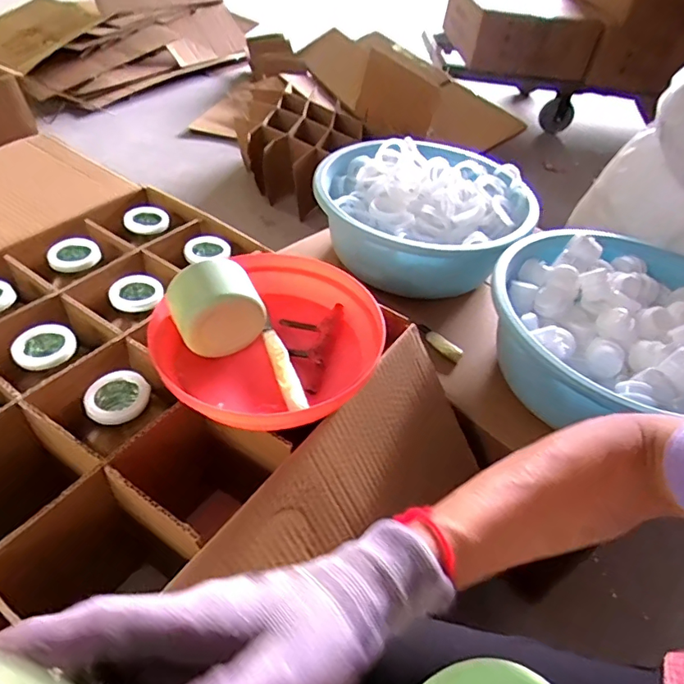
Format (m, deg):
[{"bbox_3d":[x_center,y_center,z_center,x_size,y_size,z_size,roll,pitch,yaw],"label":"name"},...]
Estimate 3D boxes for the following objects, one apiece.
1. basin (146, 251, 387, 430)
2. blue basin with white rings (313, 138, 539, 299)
[{"bbox_3d":[-0.075,-0.004,0.540,0.211,0.052,0.239,28,48,21],"label":"basin"},{"bbox_3d":[0.167,-0.262,0.979,0.372,0.138,0.494,25,47,18],"label":"blue basin with white rings"}]

